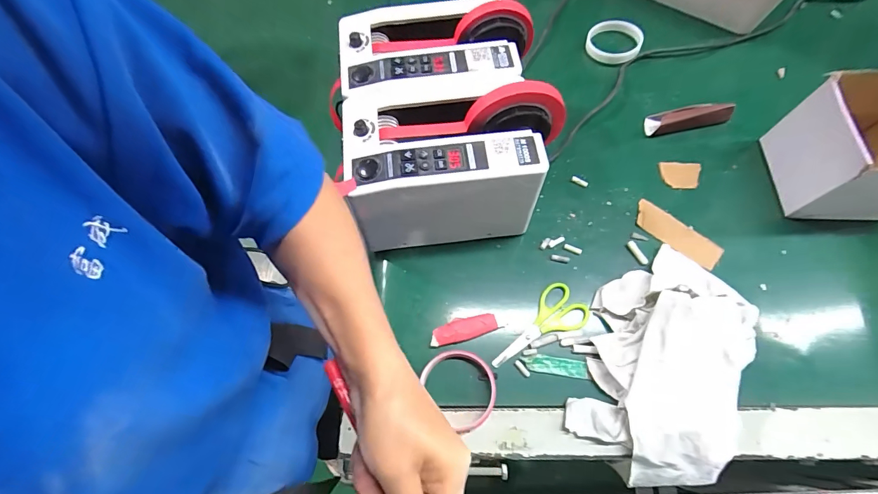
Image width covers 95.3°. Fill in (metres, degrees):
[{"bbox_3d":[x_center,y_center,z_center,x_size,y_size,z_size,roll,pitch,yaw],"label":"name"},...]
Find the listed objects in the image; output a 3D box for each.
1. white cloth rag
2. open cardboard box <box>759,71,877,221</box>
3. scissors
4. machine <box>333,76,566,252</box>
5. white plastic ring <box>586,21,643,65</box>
[{"bbox_3d":[0.248,0.112,0.436,0.161,0.071,0.259,29,71,13],"label":"white cloth rag"},{"bbox_3d":[0.524,-0.118,0.506,0.151,0.131,0.141,2,67,2],"label":"open cardboard box"},{"bbox_3d":[0.114,0.096,0.480,0.129,0.005,0.055,-32,70,-9],"label":"scissors"},{"bbox_3d":[0.014,-0.099,0.479,0.241,0.160,0.140,-7,67,-1],"label":"machine"},{"bbox_3d":[0.280,-0.328,0.641,0.082,0.013,0.073,17,79,17],"label":"white plastic ring"}]

